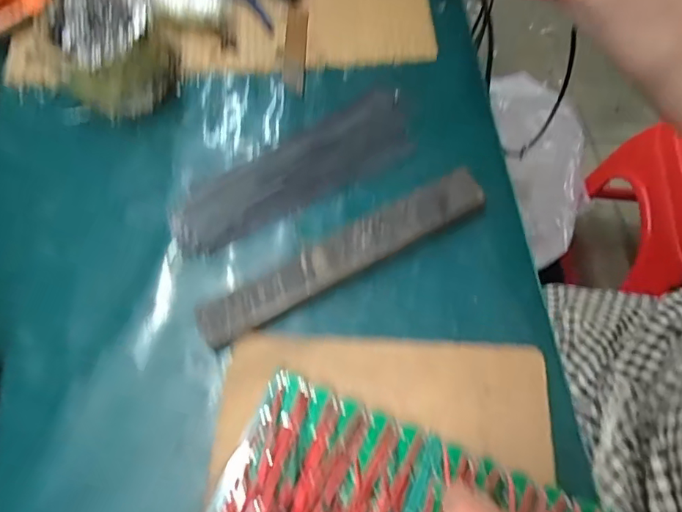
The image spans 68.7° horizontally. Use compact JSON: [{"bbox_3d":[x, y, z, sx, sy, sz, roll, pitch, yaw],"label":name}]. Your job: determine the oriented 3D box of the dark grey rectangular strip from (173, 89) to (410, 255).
[{"bbox_3d":[-0.033,-0.063,0.365,0.190,0.007,0.059,-30,68,-13],"label":"dark grey rectangular strip"}]

